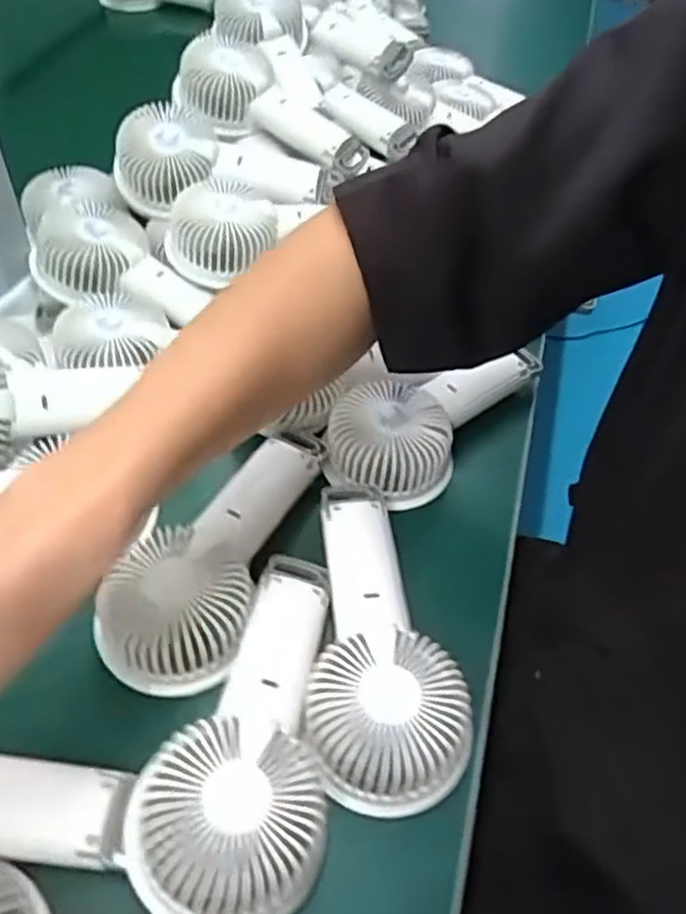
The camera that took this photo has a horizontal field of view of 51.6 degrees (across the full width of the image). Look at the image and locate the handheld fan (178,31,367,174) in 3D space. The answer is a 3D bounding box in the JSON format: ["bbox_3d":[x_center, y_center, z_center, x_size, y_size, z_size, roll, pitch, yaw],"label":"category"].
[{"bbox_3d":[-0.067,-0.314,0.629,0.192,0.044,0.083,32,55,3],"label":"handheld fan"}]

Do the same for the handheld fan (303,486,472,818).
[{"bbox_3d":[0.017,0.091,0.391,0.077,0.033,0.181,-3,52,-6],"label":"handheld fan"}]

